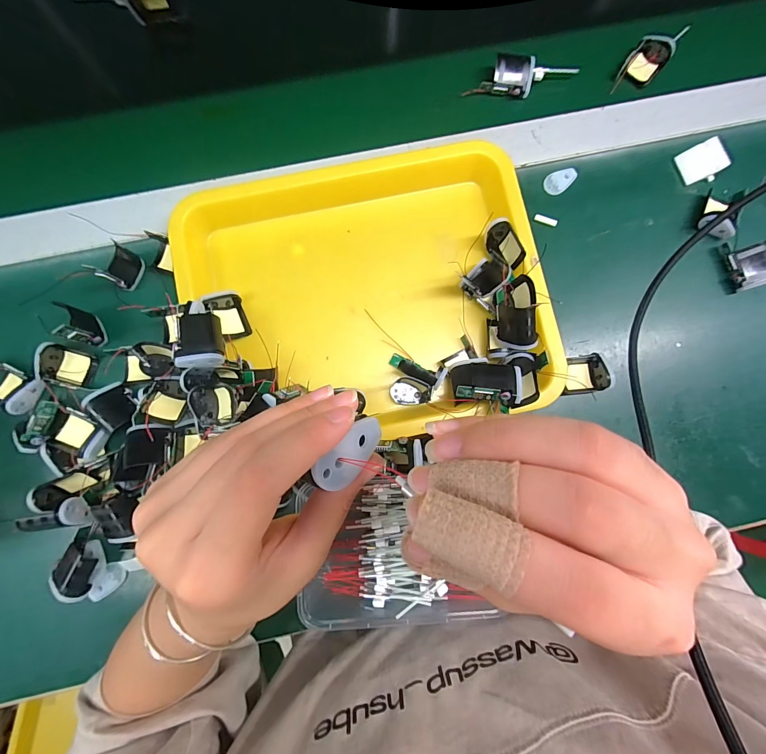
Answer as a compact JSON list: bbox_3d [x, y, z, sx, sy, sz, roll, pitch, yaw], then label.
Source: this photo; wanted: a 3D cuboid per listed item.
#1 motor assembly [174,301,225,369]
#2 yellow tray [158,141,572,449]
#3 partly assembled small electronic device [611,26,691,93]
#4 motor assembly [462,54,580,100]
[{"bbox_3d":[-0.158,-0.034,0.303,0.036,0.024,0.059,1,73,-33],"label":"motor assembly"},{"bbox_3d":[-0.015,-0.077,0.334,0.317,0.035,0.260,-11,85,-2],"label":"yellow tray"},{"bbox_3d":[0.286,-0.343,0.382,0.036,0.022,0.079,41,85,3],"label":"partly assembled small electronic device"},{"bbox_3d":[0.148,-0.317,0.375,0.121,0.030,0.028,-11,85,-2],"label":"motor assembly"}]

